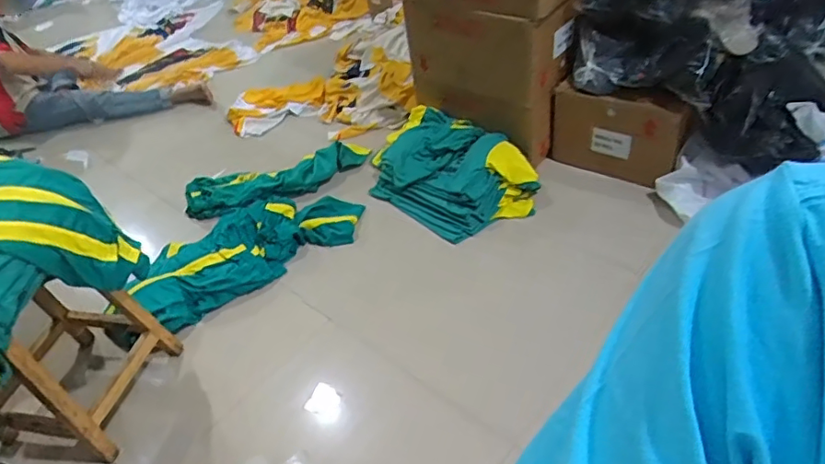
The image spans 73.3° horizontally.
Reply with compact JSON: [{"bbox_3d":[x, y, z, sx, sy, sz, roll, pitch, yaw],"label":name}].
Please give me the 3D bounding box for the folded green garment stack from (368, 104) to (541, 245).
[{"bbox_3d":[0.102,-0.204,1.818,0.580,0.211,0.329,27,55,34],"label":"folded green garment stack"}]

